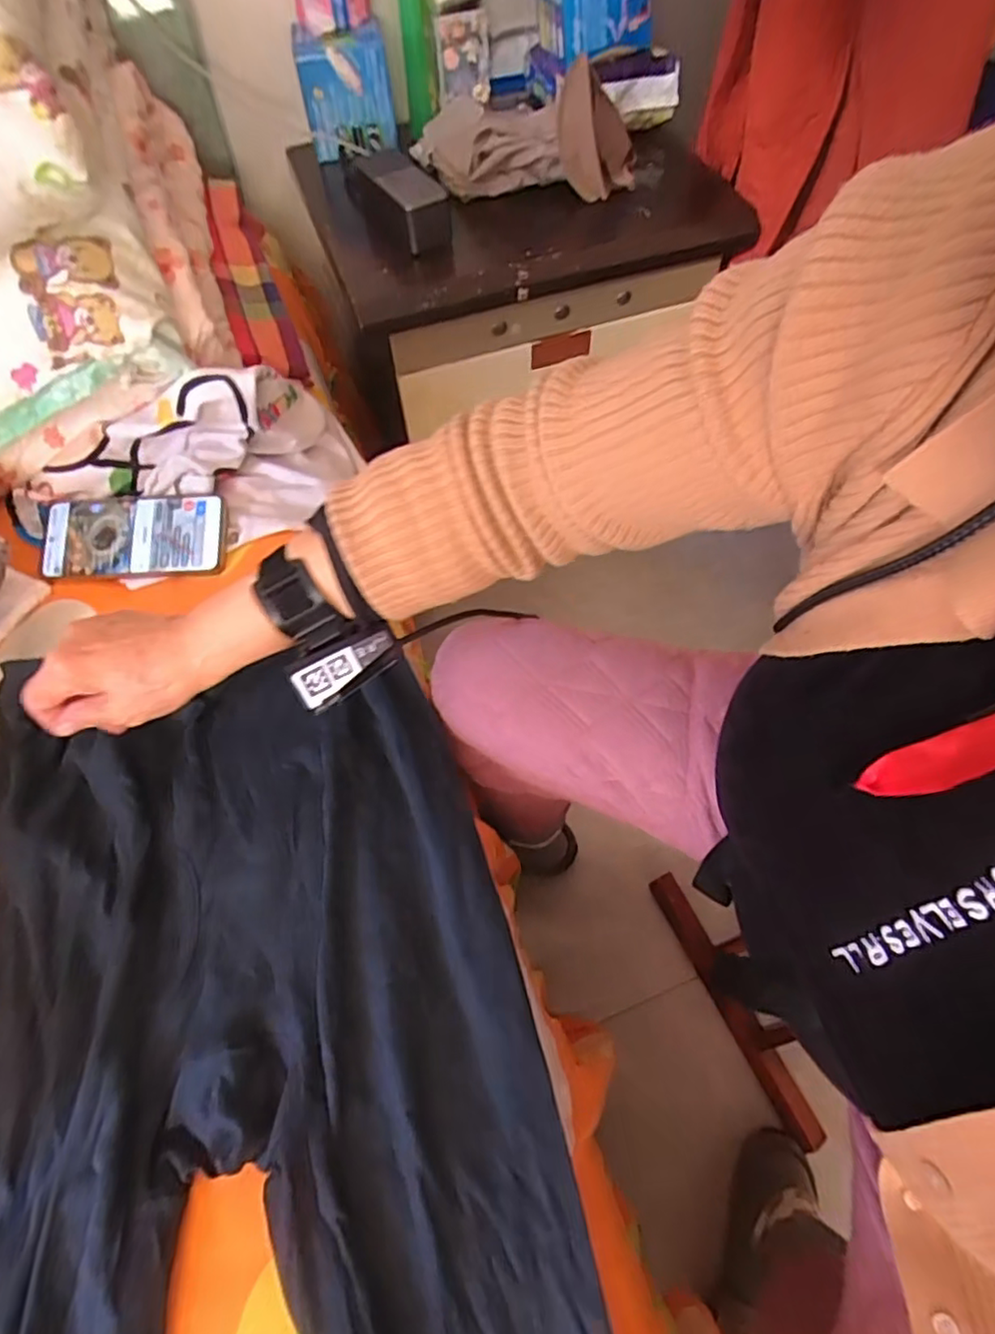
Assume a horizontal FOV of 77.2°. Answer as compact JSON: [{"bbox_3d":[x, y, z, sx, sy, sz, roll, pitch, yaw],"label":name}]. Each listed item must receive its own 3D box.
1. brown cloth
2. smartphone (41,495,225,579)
[{"bbox_3d":[0.034,-0.702,0.797,0.260,0.096,0.200,-8,61,-3],"label":"brown cloth"},{"bbox_3d":[-0.334,-0.119,0.570,0.162,0.007,0.076,-4,82,0],"label":"smartphone"}]

